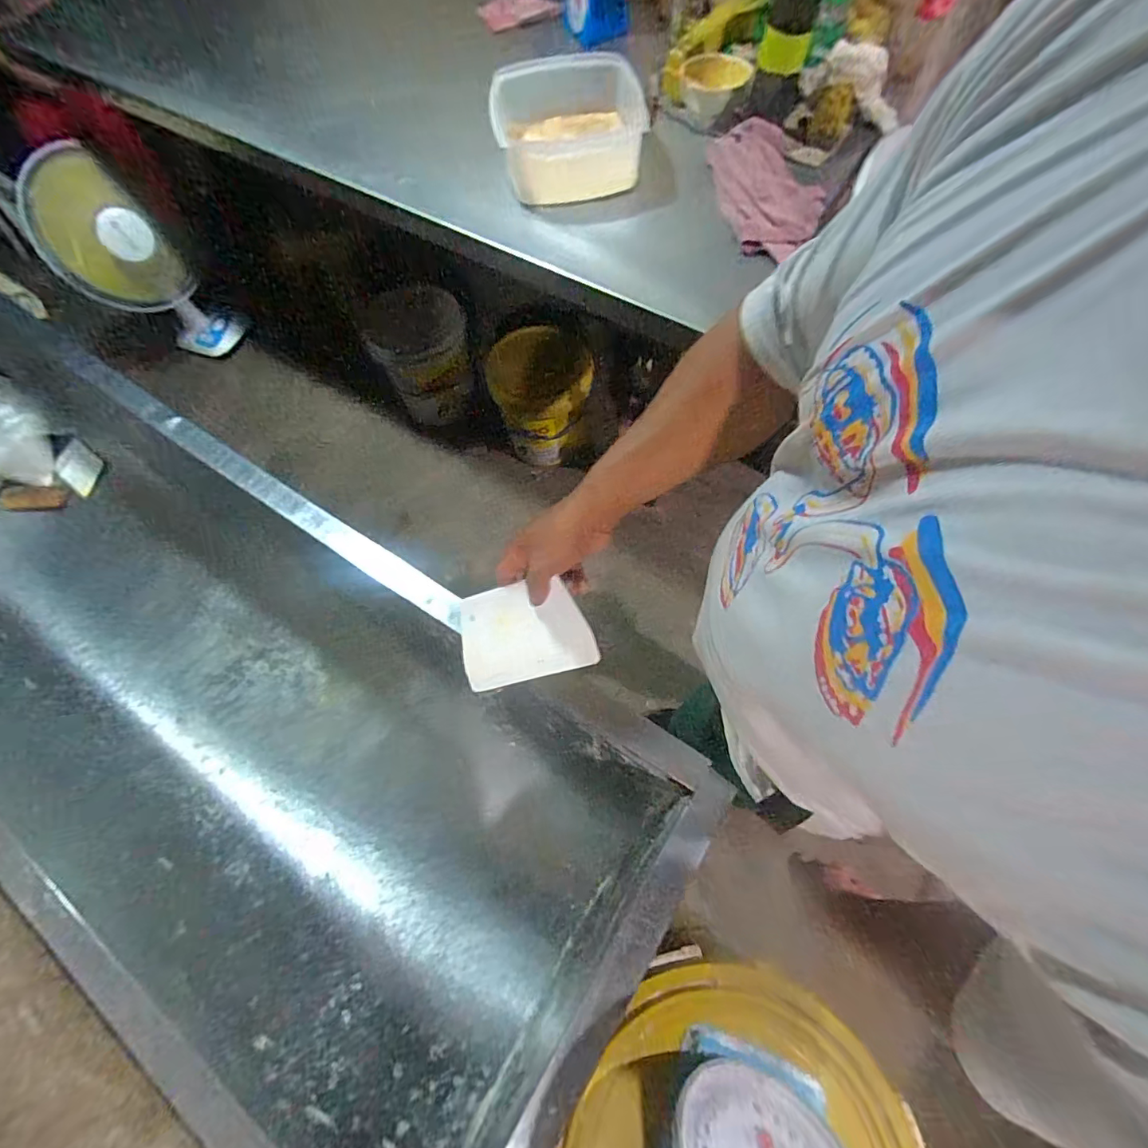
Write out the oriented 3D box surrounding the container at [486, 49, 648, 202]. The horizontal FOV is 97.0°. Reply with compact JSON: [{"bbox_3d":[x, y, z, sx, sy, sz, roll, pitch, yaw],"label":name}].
[{"bbox_3d":[-0.001,-0.788,0.901,0.269,0.115,0.219,-9,67,-1],"label":"container"}]

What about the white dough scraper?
[{"bbox_3d":[-0.057,0.062,0.542,0.147,0.008,0.101,-17,91,17],"label":"white dough scraper"}]

